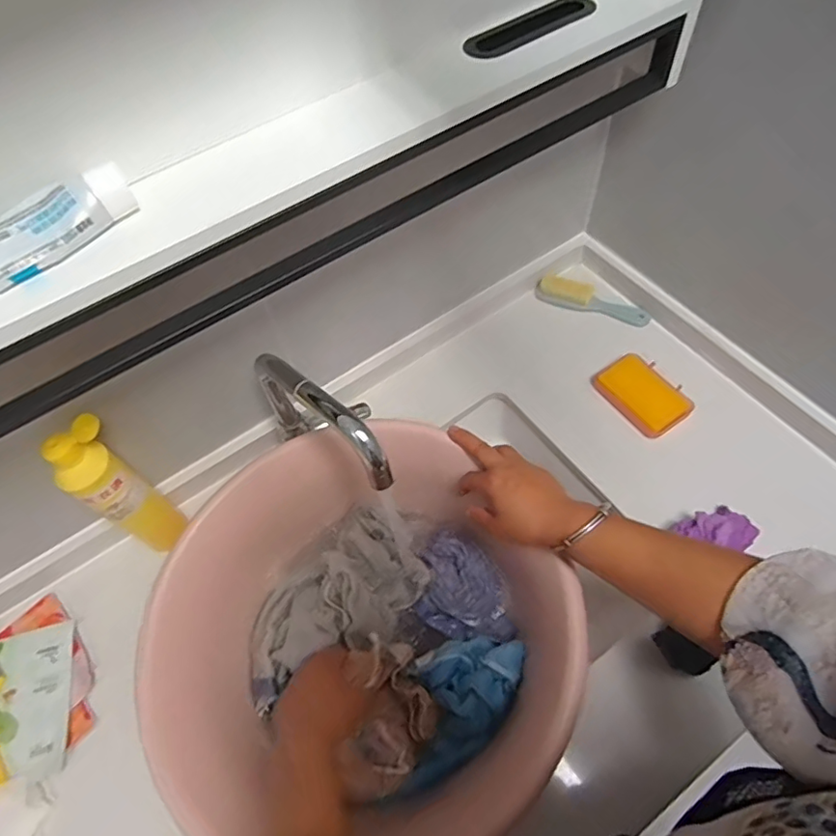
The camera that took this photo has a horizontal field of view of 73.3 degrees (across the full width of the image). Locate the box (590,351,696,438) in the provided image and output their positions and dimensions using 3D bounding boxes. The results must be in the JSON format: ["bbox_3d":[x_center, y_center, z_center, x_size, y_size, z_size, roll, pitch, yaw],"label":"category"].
[{"bbox_3d":[0.301,-0.033,0.750,0.077,0.030,0.114,-31,61,-14],"label":"box"}]

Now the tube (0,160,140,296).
[{"bbox_3d":[-0.264,-0.113,0.366,0.162,0.031,0.037,-35,62,-16],"label":"tube"}]

